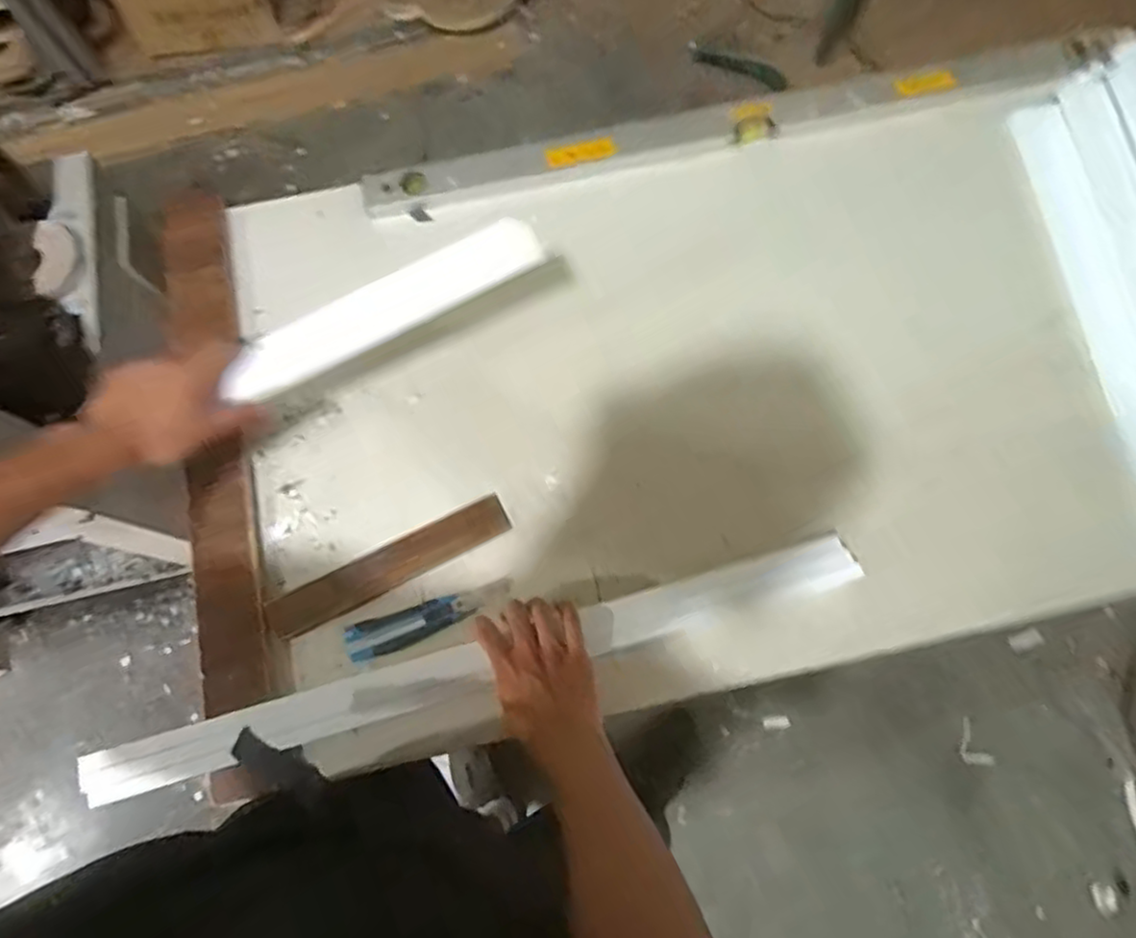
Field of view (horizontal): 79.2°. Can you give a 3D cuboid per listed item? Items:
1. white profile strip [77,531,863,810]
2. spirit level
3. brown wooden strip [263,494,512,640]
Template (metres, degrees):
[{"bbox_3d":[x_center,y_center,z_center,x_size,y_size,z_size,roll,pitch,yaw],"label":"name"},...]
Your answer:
[{"bbox_3d":[-0.079,0.192,0.681,0.757,0.029,0.051,-15,75,-5],"label":"white profile strip"},{"bbox_3d":[0.192,-0.432,0.866,0.892,0.027,0.075,-12,75,-2],"label":"spirit level"},{"bbox_3d":[-0.192,0.105,0.742,0.264,0.016,0.046,-27,76,-6],"label":"brown wooden strip"}]

